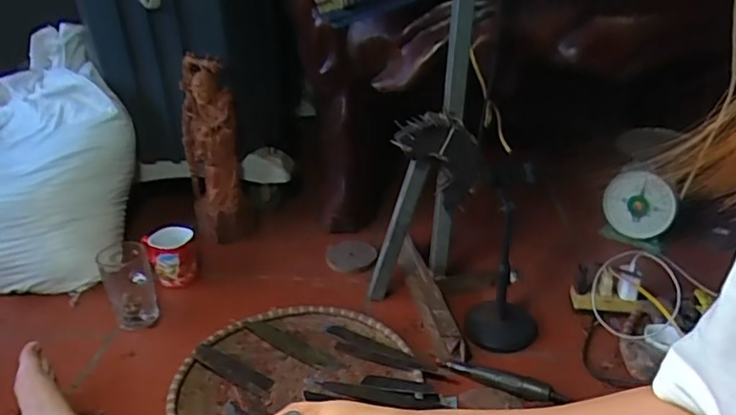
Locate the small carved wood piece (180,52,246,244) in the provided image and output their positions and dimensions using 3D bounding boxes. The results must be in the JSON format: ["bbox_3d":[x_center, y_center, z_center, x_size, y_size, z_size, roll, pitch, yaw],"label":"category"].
[{"bbox_3d":[-0.312,-0.111,1.141,0.110,0.361,0.114,-11,28,-15],"label":"small carved wood piece"}]

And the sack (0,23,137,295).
[{"bbox_3d":[-0.701,-0.081,1.108,0.416,0.357,0.480,-25,34,-36],"label":"sack"}]

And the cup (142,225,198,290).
[{"bbox_3d":[-0.363,0.085,1.043,0.089,0.100,0.100,-13,28,-19],"label":"cup"}]

